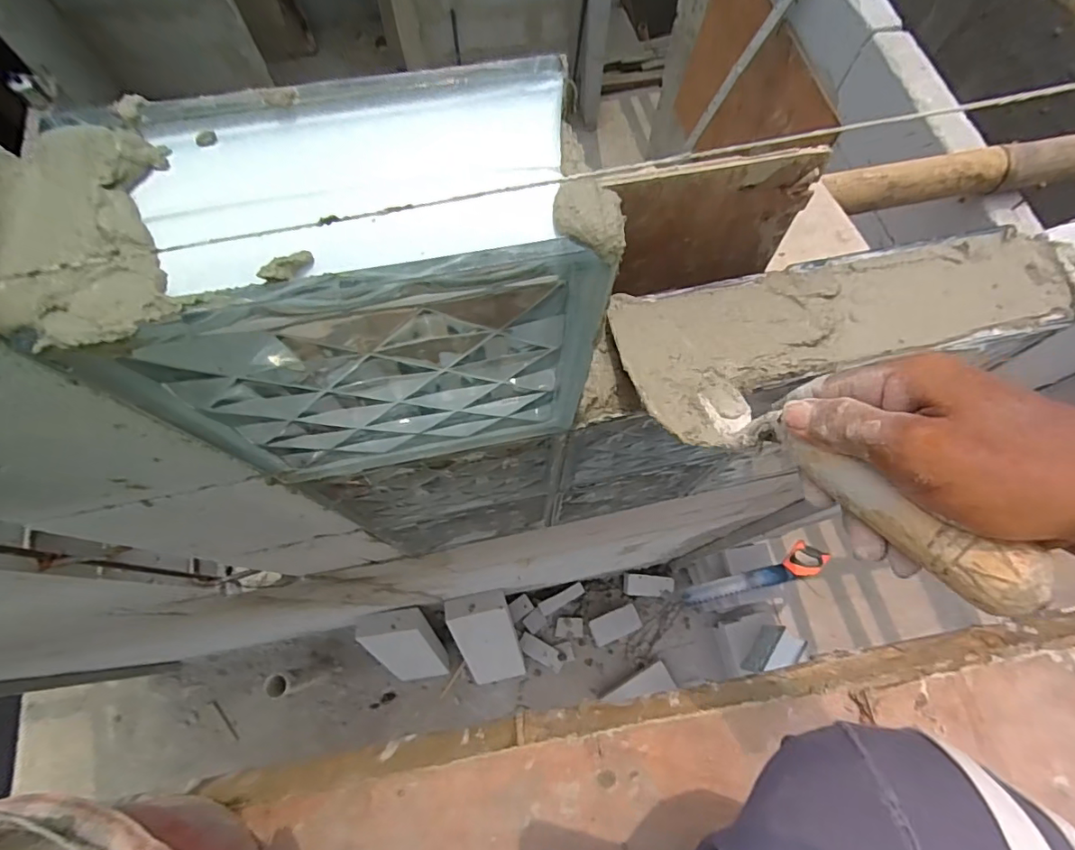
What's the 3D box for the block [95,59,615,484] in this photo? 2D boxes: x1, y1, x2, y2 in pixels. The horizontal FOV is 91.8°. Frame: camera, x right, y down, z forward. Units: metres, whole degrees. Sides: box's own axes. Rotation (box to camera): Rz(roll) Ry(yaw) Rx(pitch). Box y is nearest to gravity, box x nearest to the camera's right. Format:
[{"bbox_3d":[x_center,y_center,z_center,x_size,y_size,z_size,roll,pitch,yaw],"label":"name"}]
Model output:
[{"bbox_3d":[-0.071,-0.045,0.260,0.183,0.190,0.089,-15,70,-5],"label":"block"}]

